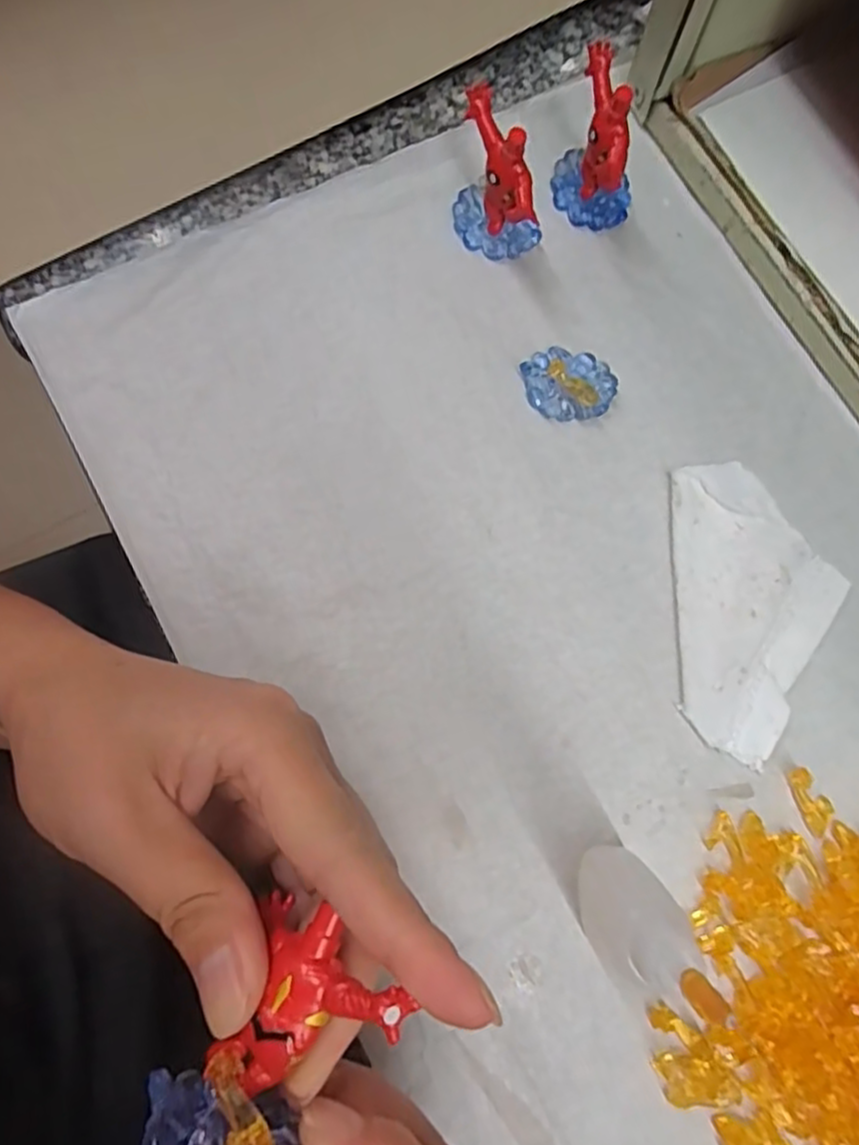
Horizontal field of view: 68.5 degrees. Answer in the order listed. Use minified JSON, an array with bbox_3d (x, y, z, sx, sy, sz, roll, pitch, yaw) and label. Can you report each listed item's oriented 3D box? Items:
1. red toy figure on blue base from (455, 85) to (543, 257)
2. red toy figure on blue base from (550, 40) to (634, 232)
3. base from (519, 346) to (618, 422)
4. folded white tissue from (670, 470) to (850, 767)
[{"bbox_3d":[0.028,-0.151,0.243,0.034,0.049,0.029,5,79,2],"label":"red toy figure on blue base"},{"bbox_3d":[0.068,-0.164,0.246,0.032,0.051,0.034,15,79,3],"label":"red toy figure on blue base"},{"bbox_3d":[0.056,-0.076,0.251,0.035,0.011,0.031,-13,79,-2],"label":"base"},{"bbox_3d":[0.122,0.012,0.234,0.060,0.007,0.107,2,79,1],"label":"folded white tissue"}]

